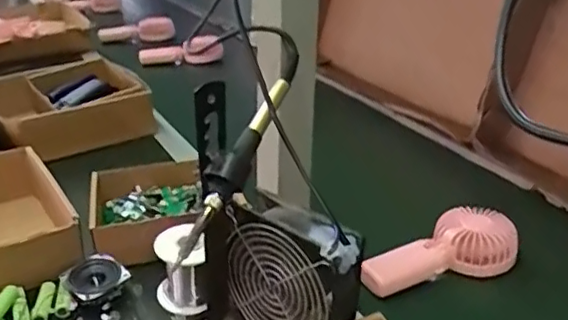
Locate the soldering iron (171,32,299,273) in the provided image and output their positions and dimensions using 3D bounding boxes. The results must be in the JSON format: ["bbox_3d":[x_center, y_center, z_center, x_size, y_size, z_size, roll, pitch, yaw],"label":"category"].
[{"bbox_3d":[-0.032,-0.010,0.488,0.028,0.034,0.215,15,61,23],"label":"soldering iron"}]

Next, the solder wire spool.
[{"bbox_3d":[-0.099,0.108,0.592,0.049,0.067,0.059,-7,29,-18],"label":"solder wire spool"}]

